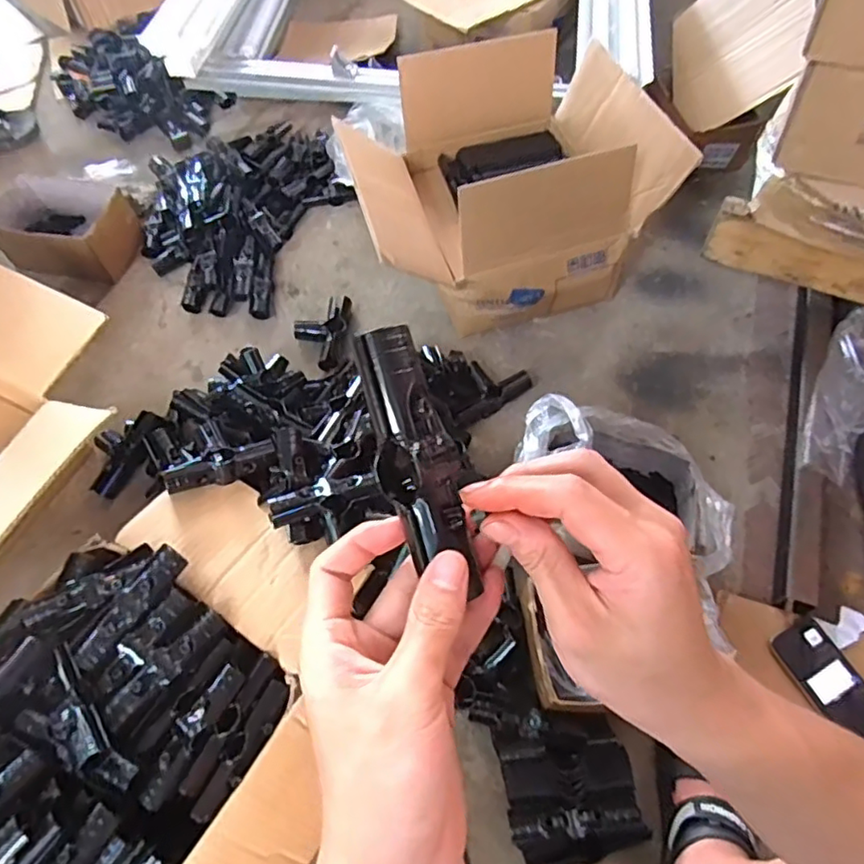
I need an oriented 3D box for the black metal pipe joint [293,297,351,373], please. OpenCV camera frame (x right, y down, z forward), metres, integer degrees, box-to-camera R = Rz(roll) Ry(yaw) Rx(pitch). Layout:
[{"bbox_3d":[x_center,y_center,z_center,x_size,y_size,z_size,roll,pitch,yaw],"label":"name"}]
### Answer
[{"bbox_3d":[-0.176,-0.154,0.979,0.086,0.034,0.139,-2,60,-1],"label":"black metal pipe joint"}]

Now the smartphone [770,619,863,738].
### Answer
[{"bbox_3d":[0.471,0.294,0.715,0.076,0.011,0.139,-25,63,-14],"label":"smartphone"}]

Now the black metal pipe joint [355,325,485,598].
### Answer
[{"bbox_3d":[-0.005,0.011,0.278,0.039,0.022,0.120,-17,90,-9],"label":"black metal pipe joint"}]

